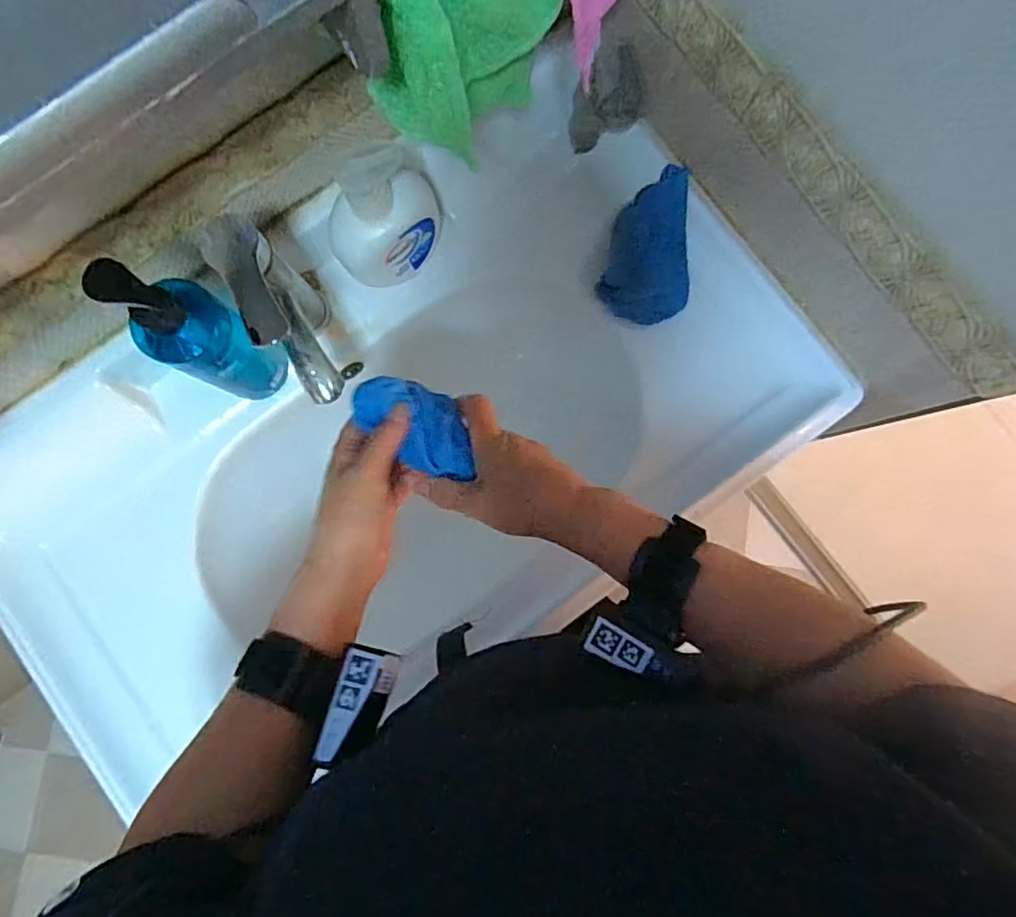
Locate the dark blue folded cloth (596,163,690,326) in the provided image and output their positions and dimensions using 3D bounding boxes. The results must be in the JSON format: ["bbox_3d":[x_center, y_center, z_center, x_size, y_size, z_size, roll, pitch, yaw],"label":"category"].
[{"bbox_3d":[0.142,-0.216,0.594,0.082,0.027,0.151,5,85,0],"label":"dark blue folded cloth"}]

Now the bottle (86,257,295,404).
[{"bbox_3d":[-0.235,-0.094,0.445,0.056,0.189,0.061,0,85,0],"label":"bottle"}]

